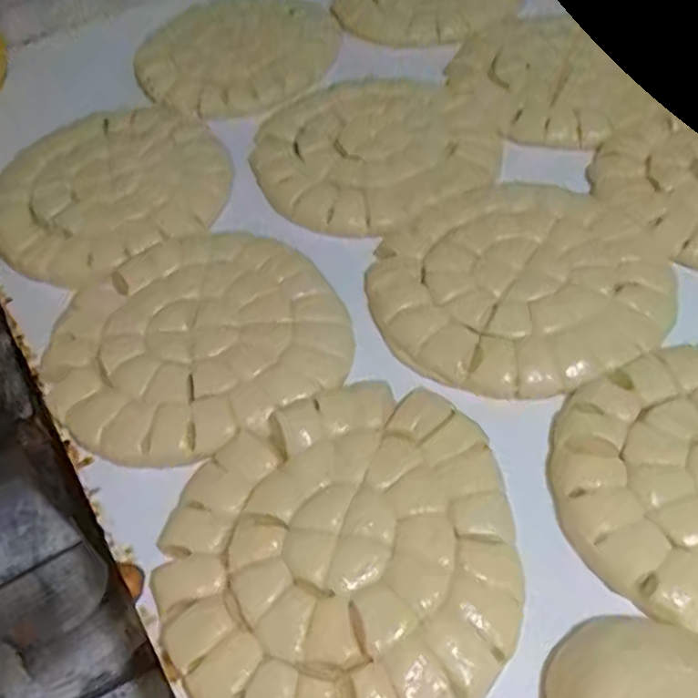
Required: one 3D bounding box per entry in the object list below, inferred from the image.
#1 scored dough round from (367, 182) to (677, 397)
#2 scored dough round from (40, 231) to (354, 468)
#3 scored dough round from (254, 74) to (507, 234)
[{"bbox_3d":[0.192,-0.074,0.785,0.329,0.023,0.276,-27,58,-15],"label":"scored dough round"},{"bbox_3d":[-0.169,-0.010,0.753,0.306,0.034,0.263,-26,58,-14],"label":"scored dough round"},{"bbox_3d":[0.033,-0.267,0.923,0.317,0.024,0.283,-24,57,-13],"label":"scored dough round"}]

